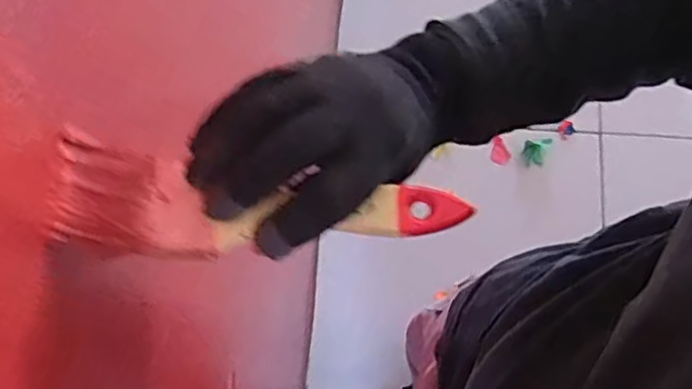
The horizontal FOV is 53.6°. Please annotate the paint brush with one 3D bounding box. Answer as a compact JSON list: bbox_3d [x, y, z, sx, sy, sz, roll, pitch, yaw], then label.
[{"bbox_3d":[-0.038,0.004,0.311,0.181,0.021,0.050,4,73,0],"label":"paint brush"}]

